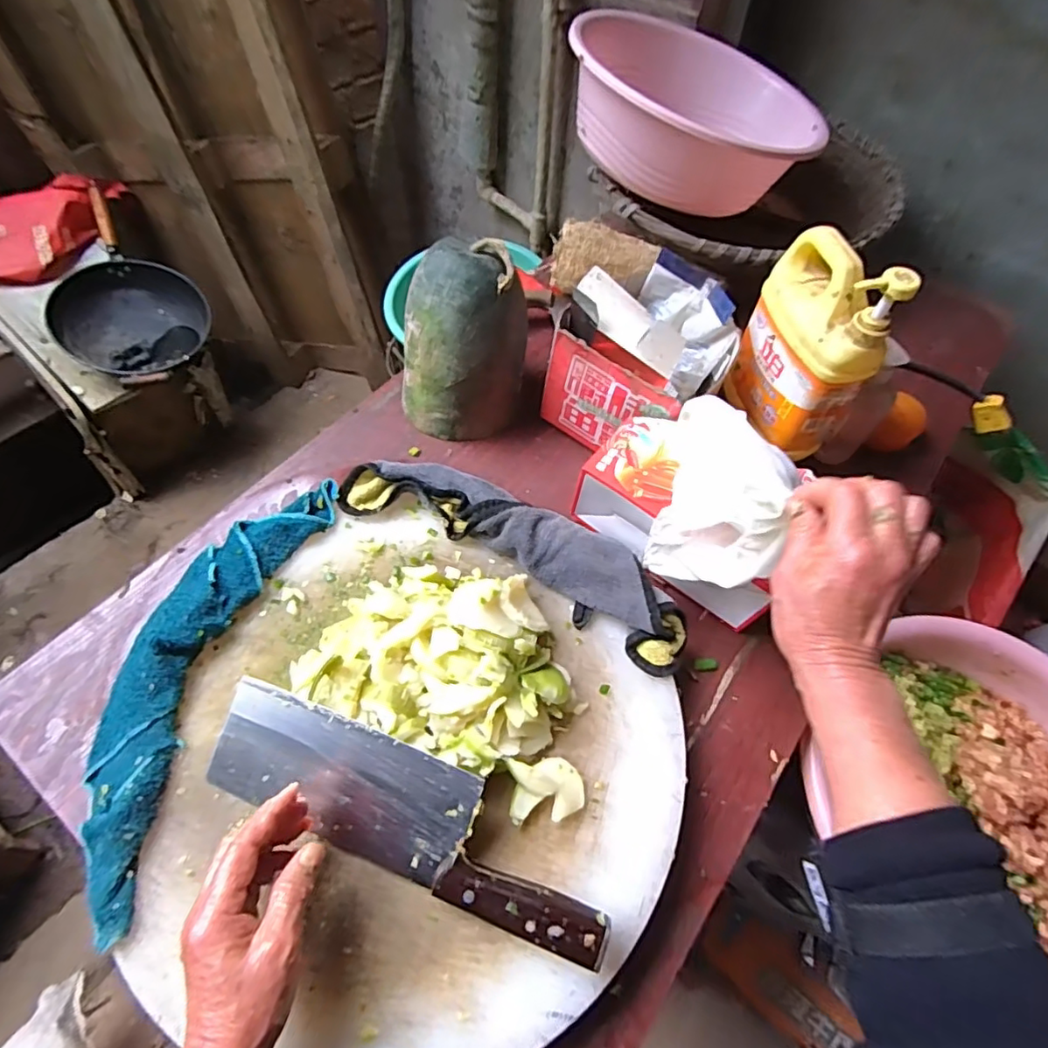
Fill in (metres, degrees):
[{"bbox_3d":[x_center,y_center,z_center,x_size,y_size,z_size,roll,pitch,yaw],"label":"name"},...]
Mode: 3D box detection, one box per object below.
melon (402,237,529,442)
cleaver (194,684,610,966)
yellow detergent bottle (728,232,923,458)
[{"bbox_3d":[-0.072,-0.201,0.649,0.129,0.193,0.127,1,59,-1],"label":"melon"},{"bbox_3d":[-0.088,0.213,0.433,0.317,0.023,0.090,18,87,13],"label":"cleaver"},{"bbox_3d":[0.290,-0.188,0.603,0.070,0.208,0.151,-22,62,-14],"label":"yellow detergent bottle"}]

